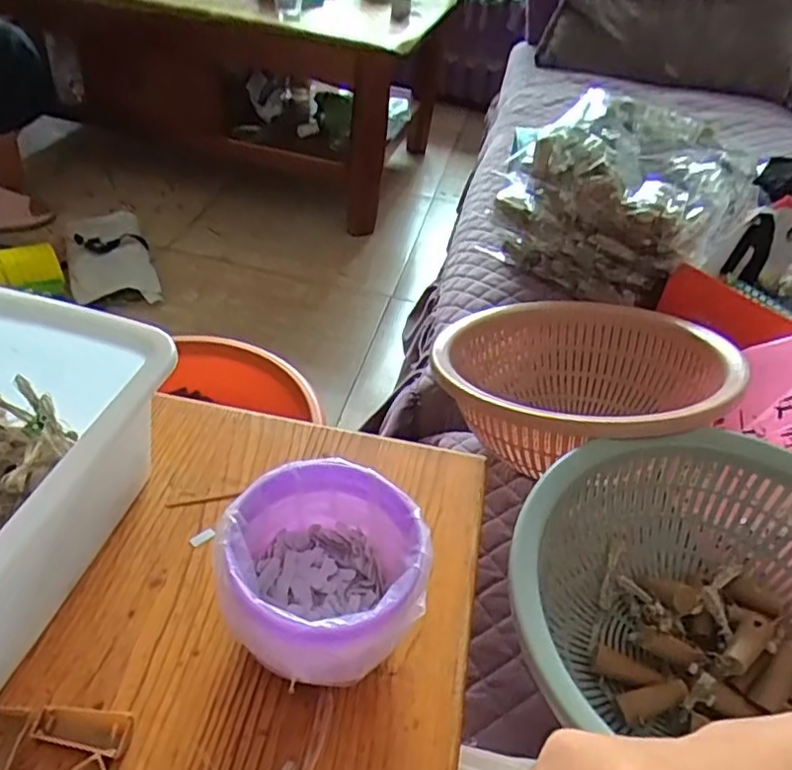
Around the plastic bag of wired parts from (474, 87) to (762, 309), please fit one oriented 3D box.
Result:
[{"bbox_3d":[0.285,-0.238,0.878,0.290,0.204,0.203,30,45,24],"label":"plastic bag of wired parts"}]

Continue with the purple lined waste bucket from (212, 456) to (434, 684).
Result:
[{"bbox_3d":[-0.042,0.117,0.390,0.106,0.091,0.109,4,41,-4],"label":"purple lined waste bucket"}]

